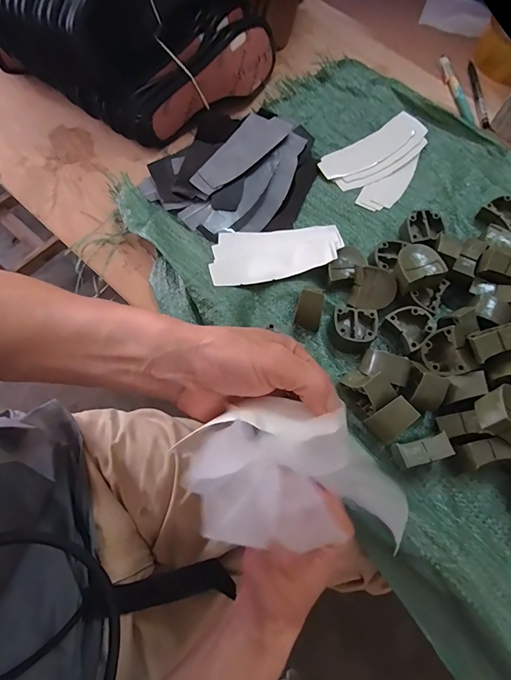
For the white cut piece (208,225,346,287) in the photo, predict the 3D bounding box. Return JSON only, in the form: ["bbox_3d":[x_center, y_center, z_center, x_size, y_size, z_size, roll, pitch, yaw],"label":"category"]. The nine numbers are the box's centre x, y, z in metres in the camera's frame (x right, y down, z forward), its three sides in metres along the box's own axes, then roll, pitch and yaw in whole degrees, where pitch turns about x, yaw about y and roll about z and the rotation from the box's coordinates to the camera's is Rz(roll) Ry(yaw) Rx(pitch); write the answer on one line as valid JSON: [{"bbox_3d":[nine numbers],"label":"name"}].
[{"bbox_3d":[0.021,-0.098,0.424,0.143,0.029,0.065,-12,70,-6],"label":"white cut piece"}]

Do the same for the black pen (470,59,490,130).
[{"bbox_3d":[0.310,-0.344,0.536,0.012,0.006,0.126,0,69,-1],"label":"black pen"}]

